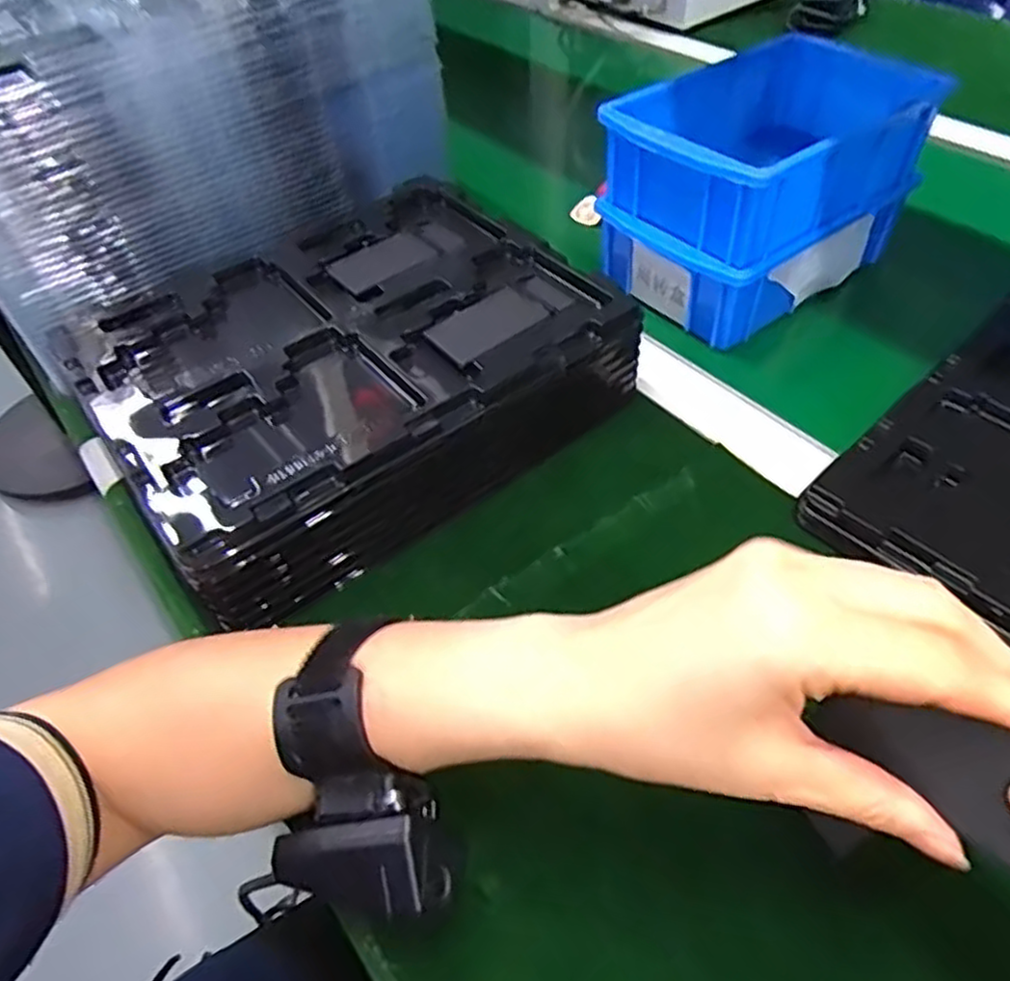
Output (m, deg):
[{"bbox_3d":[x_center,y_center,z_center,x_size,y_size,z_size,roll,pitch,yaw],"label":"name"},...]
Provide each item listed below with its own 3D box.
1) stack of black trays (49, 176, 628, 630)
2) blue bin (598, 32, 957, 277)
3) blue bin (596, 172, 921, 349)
[{"bbox_3d":[-0.086,-0.071,0.432,0.269,0.067,0.209,-31,54,-21],"label":"stack of black trays"},{"bbox_3d":[0.173,-0.228,0.483,0.199,0.067,0.126,-32,54,-22],"label":"blue bin"},{"bbox_3d":[0.172,-0.183,0.522,0.178,0.058,0.124,-32,54,-22],"label":"blue bin"}]

